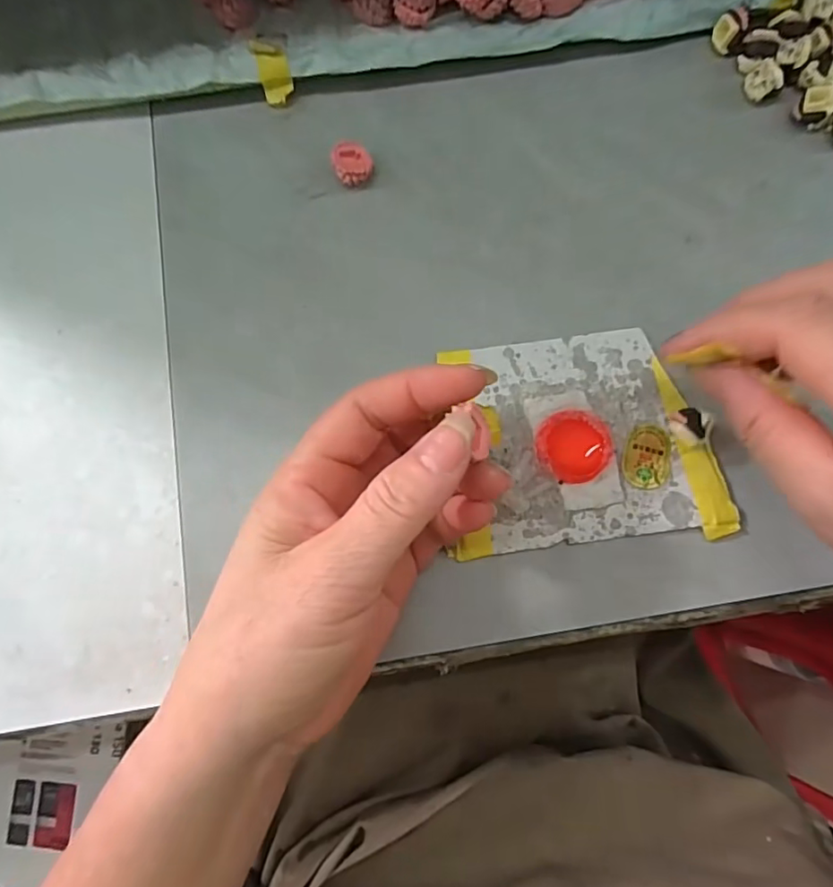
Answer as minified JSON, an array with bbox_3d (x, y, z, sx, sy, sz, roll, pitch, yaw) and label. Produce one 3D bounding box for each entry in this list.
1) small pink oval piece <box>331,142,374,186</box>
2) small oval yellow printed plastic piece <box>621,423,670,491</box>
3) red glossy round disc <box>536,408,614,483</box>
[{"bbox_3d":[-0.030,-0.133,0.255,0.018,0.011,0.020,-20,81,-2],"label":"small pink oval piece"},{"bbox_3d":[0.097,0.005,0.225,0.019,0.004,0.028,5,81,2],"label":"small oval yellow printed plastic piece"},{"bbox_3d":[0.066,0.001,0.225,0.030,0.007,0.030,0,81,1],"label":"red glossy round disc"}]

